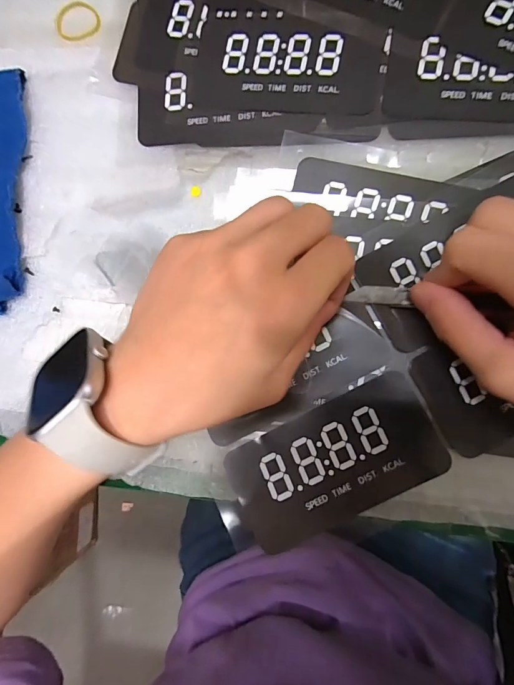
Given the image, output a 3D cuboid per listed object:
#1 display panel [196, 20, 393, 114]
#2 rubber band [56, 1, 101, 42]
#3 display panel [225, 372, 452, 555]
[{"bbox_3d":[0.018,-0.167,0.218,0.109,0.004,0.057,7,88,8],"label":"display panel"},{"bbox_3d":[-0.119,-0.212,0.241,0.028,0.004,0.029,0,87,7],"label":"rubber band"},{"bbox_3d":[0.042,0.065,0.200,0.112,0.004,0.059,-28,79,5],"label":"display panel"}]

